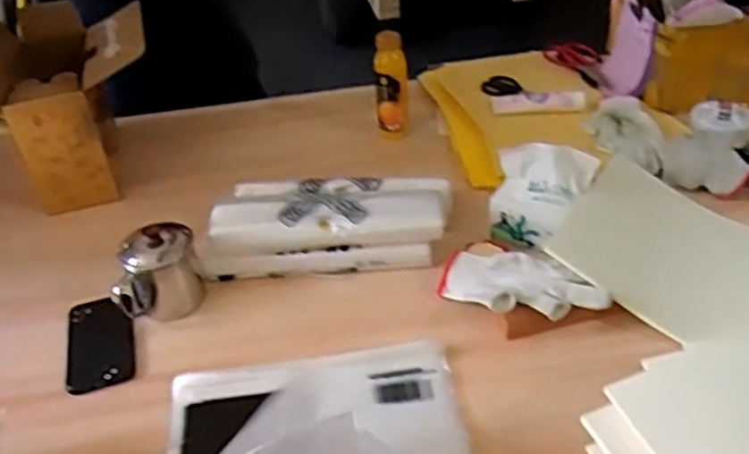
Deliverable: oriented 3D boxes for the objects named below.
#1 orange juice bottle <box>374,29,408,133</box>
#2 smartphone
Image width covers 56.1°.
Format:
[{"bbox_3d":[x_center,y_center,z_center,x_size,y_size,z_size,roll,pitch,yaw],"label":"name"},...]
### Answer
[{"bbox_3d":[0.028,-0.237,1.146,0.050,0.163,0.046,4,38,11],"label":"orange juice bottle"},{"bbox_3d":[-0.326,0.133,0.839,0.075,0.014,0.151,-12,37,-10],"label":"smartphone"}]

